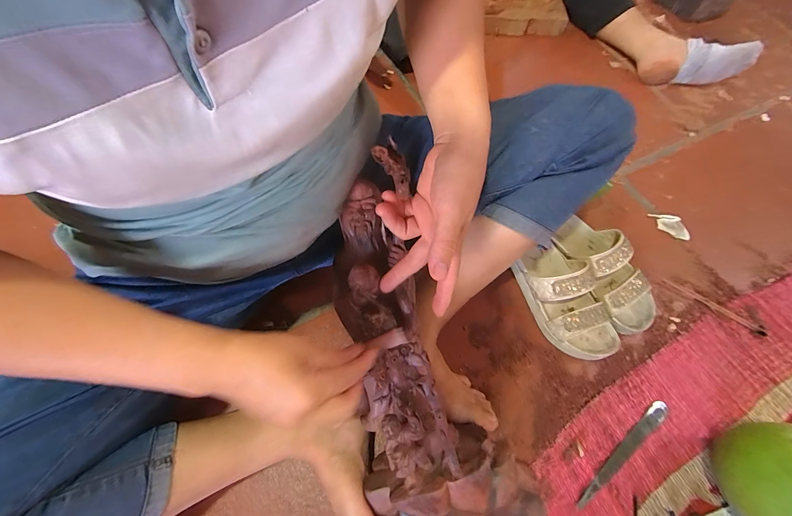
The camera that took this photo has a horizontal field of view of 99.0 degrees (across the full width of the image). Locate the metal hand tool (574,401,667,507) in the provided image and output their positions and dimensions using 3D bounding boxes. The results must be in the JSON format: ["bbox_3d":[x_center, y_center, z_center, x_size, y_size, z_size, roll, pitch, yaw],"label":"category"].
[{"bbox_3d":[0.305,0.260,0.451,0.188,0.011,0.021,-35,72,-16],"label":"metal hand tool"}]

